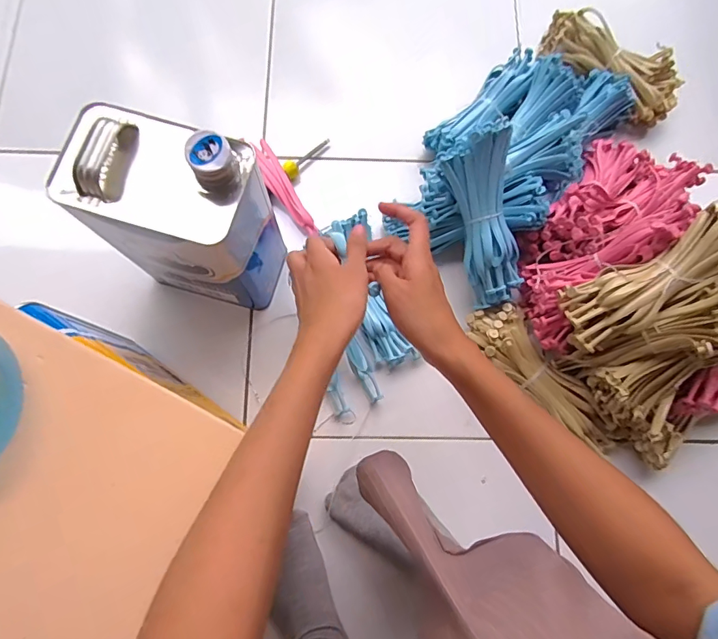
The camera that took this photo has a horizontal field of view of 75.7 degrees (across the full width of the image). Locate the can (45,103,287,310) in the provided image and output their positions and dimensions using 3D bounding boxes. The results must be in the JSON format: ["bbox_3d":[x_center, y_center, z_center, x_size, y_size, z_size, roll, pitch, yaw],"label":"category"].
[{"bbox_3d":[-0.192,-0.107,0.506,0.171,0.239,0.112,11,77,2],"label":"can"}]

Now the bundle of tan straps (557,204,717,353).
[{"bbox_3d":[0.325,-0.046,0.504,0.209,0.046,0.075,-32,79,13],"label":"bundle of tan straps"}]

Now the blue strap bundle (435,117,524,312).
[{"bbox_3d":[0.158,-0.123,0.579,0.082,0.051,0.222,-15,109,-4],"label":"blue strap bundle"}]

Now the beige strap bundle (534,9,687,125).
[{"bbox_3d":[0.383,-0.394,0.702,0.232,0.055,0.083,44,80,8],"label":"beige strap bundle"}]

